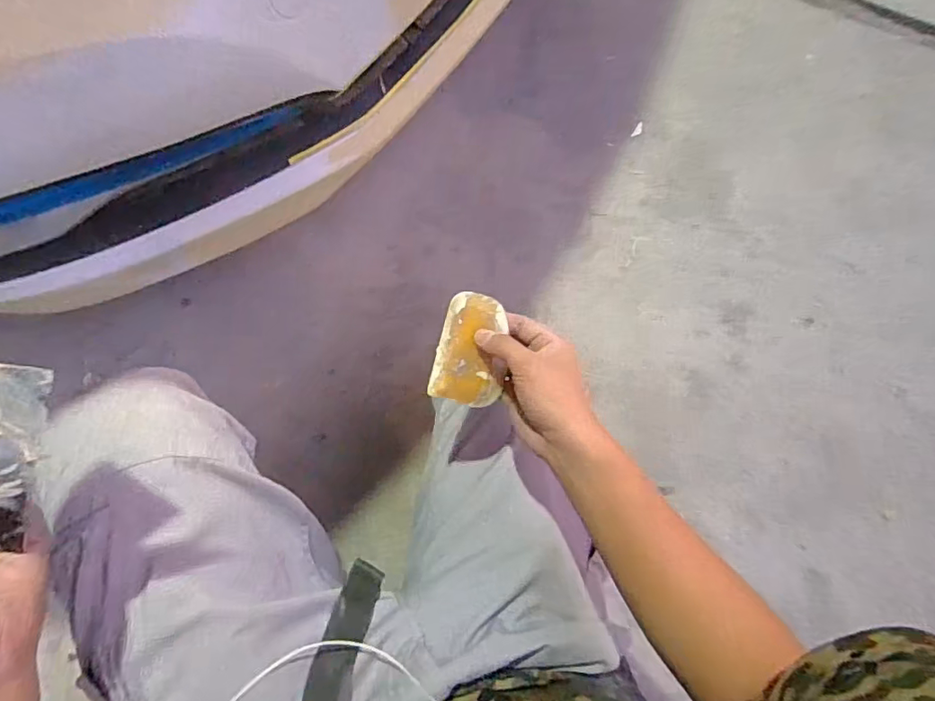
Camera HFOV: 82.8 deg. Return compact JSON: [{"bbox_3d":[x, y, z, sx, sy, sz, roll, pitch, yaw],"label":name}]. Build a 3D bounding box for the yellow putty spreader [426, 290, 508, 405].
[{"bbox_3d":[0.005,0.001,0.471,0.061,0.005,0.096,15,97,-7],"label":"yellow putty spreader"}]

